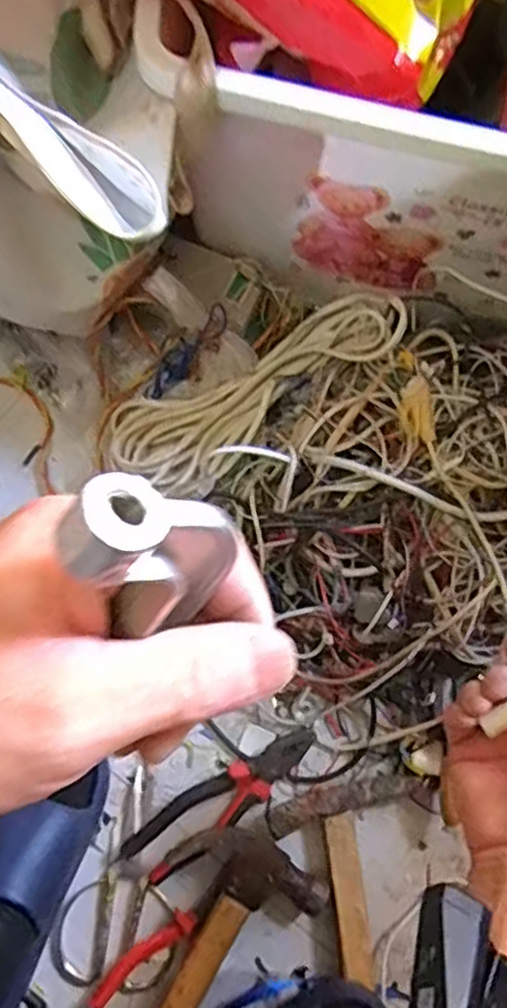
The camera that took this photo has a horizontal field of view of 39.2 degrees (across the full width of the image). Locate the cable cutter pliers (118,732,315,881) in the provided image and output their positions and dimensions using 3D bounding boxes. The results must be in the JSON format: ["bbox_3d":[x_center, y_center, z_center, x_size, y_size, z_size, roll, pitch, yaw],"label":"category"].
[{"bbox_3d":[-0.029,0.274,0.664,0.196,0.021,0.053,-39,80,-10],"label":"cable cutter pliers"}]

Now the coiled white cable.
[{"bbox_3d":[-0.002,-0.112,0.711,0.316,0.039,0.122,-32,78,14],"label":"coiled white cable"}]

